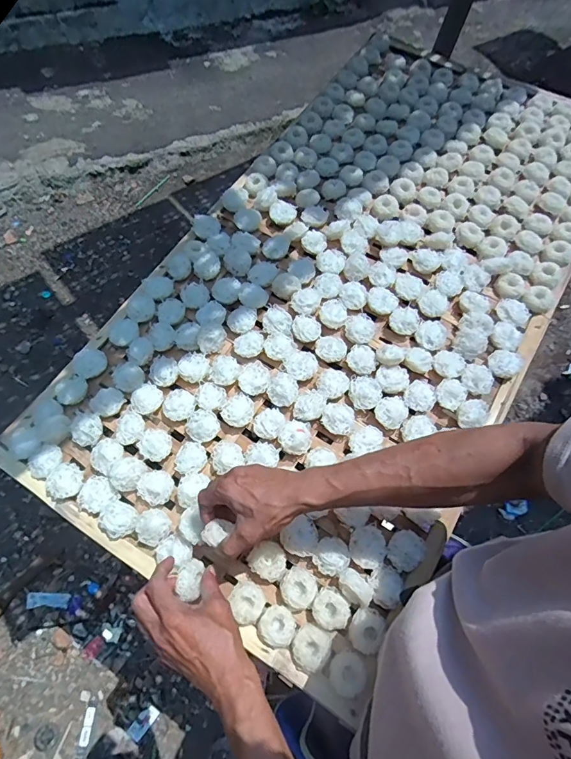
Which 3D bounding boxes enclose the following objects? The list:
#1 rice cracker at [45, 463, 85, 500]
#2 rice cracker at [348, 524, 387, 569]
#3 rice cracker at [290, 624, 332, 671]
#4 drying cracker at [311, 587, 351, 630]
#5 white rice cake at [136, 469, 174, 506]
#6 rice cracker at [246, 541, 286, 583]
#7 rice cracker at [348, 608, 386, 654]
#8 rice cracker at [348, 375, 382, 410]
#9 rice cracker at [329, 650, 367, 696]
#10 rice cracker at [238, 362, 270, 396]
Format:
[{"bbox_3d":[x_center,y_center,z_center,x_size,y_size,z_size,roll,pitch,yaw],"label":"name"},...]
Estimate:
[{"bbox_3d":[-0.311,0.142,0.594,0.050,0.011,0.046,1,62,-2],"label":"rice cracker"},{"bbox_3d":[0.107,0.218,0.551,0.046,0.012,0.051,10,62,3],"label":"rice cracker"},{"bbox_3d":[0.030,0.325,0.512,0.041,0.014,0.047,33,65,14],"label":"rice cracker"},{"bbox_3d":[0.057,0.286,0.524,0.045,0.017,0.040,34,66,14],"label":"drying cracker"},{"bbox_3d":[-0.179,0.150,0.589,0.047,0.016,0.044,34,66,15],"label":"white rice cake"},{"bbox_3d":[-0.021,0.236,0.550,0.048,0.019,0.044,38,67,16],"label":"rice cracker"},{"bbox_3d":[0.100,0.305,0.515,0.039,0.019,0.046,29,65,12],"label":"rice cracker"},{"bbox_3d":[0.118,0.016,0.626,0.044,0.012,0.052,-16,64,-11],"label":"rice cracker"},{"bbox_3d":[0.075,0.349,0.503,0.040,0.012,0.043,1,62,-2],"label":"rice cracker"},{"bbox_3d":[-0.048,-0.003,0.644,0.046,0.013,0.052,-3,62,-4],"label":"rice cracker"}]

